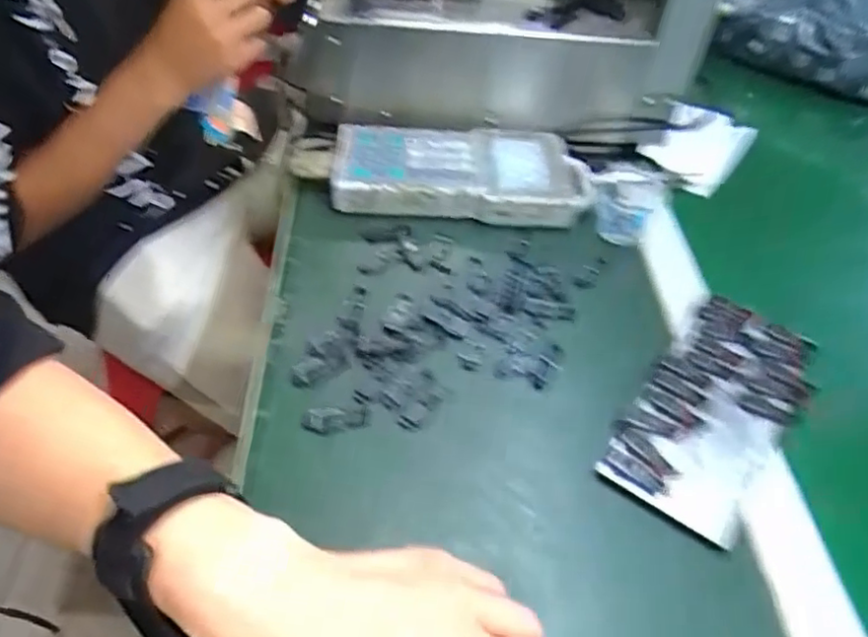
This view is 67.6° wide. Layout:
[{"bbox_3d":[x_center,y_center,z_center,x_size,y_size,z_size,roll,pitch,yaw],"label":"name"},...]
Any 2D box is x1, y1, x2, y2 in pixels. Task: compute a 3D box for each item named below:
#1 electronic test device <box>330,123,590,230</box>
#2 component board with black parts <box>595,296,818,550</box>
[{"bbox_3d":[0.025,-0.132,0.575,0.218,0.034,0.107,3,47,-2],"label":"electronic test device"},{"bbox_3d":[0.191,0.056,0.433,0.087,0.006,0.191,33,53,24],"label":"component board with black parts"}]

